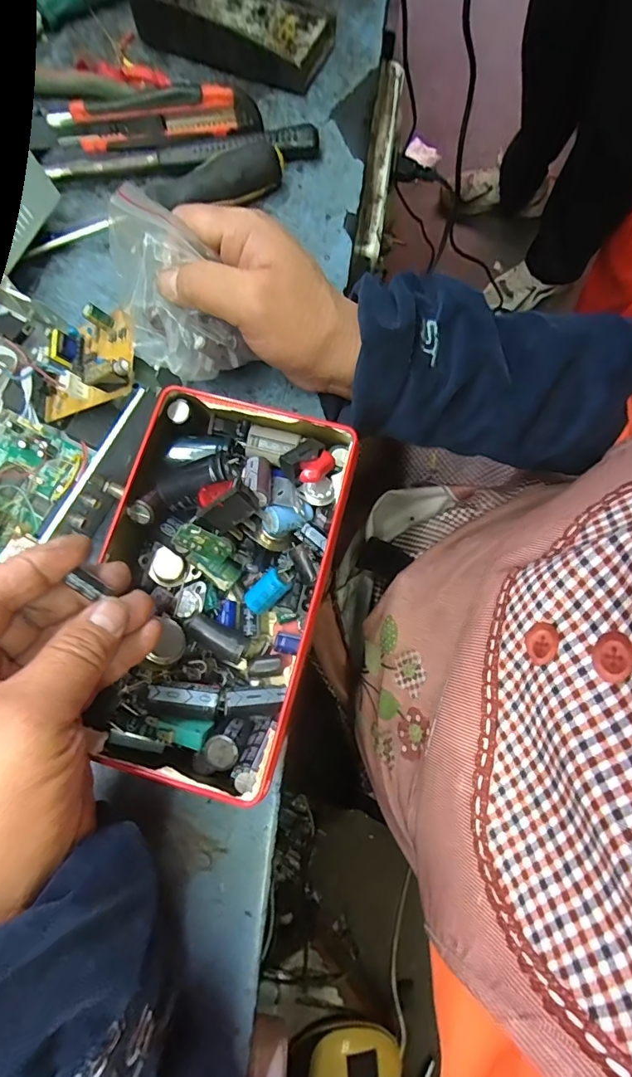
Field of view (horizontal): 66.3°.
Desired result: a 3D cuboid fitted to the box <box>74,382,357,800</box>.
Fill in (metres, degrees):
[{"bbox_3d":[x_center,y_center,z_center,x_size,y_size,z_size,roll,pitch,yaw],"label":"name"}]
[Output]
[{"bbox_3d":[-0.060,0.023,0.277,0.124,0.056,0.198,14,77,4],"label":"box"}]

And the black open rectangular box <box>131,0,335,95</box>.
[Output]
[{"bbox_3d":[-0.067,-0.442,0.412,0.158,0.032,0.077,23,78,6],"label":"black open rectangular box"}]

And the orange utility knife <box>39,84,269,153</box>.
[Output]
[{"bbox_3d":[-0.124,-0.326,0.378,0.156,0.035,0.028,-7,76,-1],"label":"orange utility knife"}]

